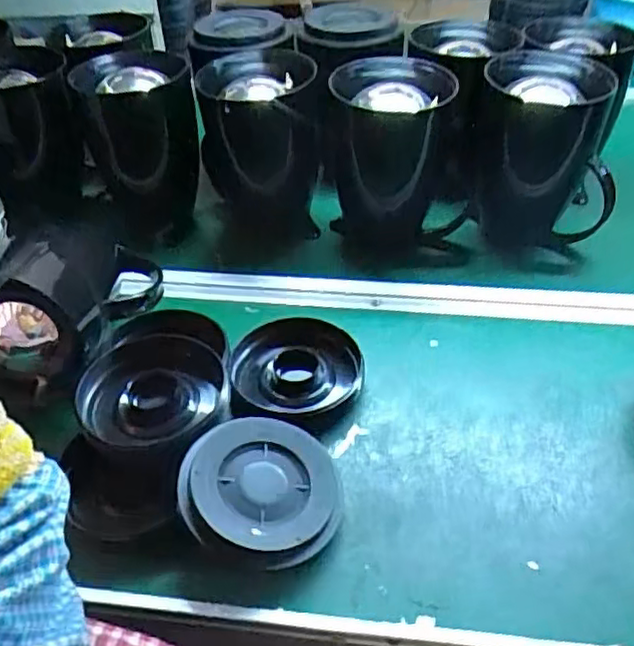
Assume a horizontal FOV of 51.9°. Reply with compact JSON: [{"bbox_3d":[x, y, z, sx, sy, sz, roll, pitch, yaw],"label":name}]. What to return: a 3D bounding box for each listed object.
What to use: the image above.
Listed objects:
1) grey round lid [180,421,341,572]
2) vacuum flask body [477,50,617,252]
[{"bbox_3d":[-0.041,0.123,0.487,0.117,0.015,0.117,9,45,-9],"label":"grey round lid"},{"bbox_3d":[0.259,-0.203,0.743,0.144,0.183,0.150,9,43,12],"label":"vacuum flask body"}]

